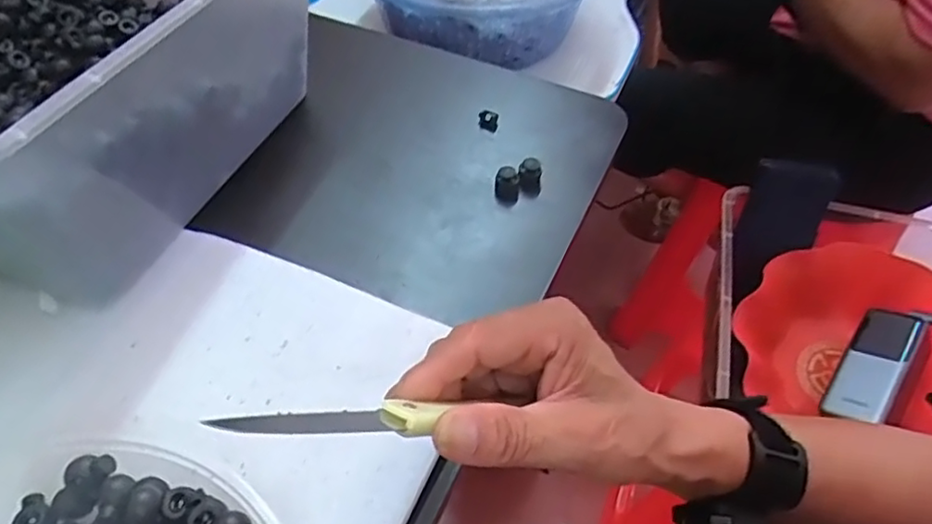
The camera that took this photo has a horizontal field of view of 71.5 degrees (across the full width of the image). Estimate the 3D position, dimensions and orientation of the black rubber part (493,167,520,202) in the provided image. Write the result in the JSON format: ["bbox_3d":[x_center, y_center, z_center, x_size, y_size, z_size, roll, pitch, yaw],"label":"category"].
[{"bbox_3d":[0.029,-0.055,0.460,0.017,0.021,0.015,6,52,3],"label":"black rubber part"}]

